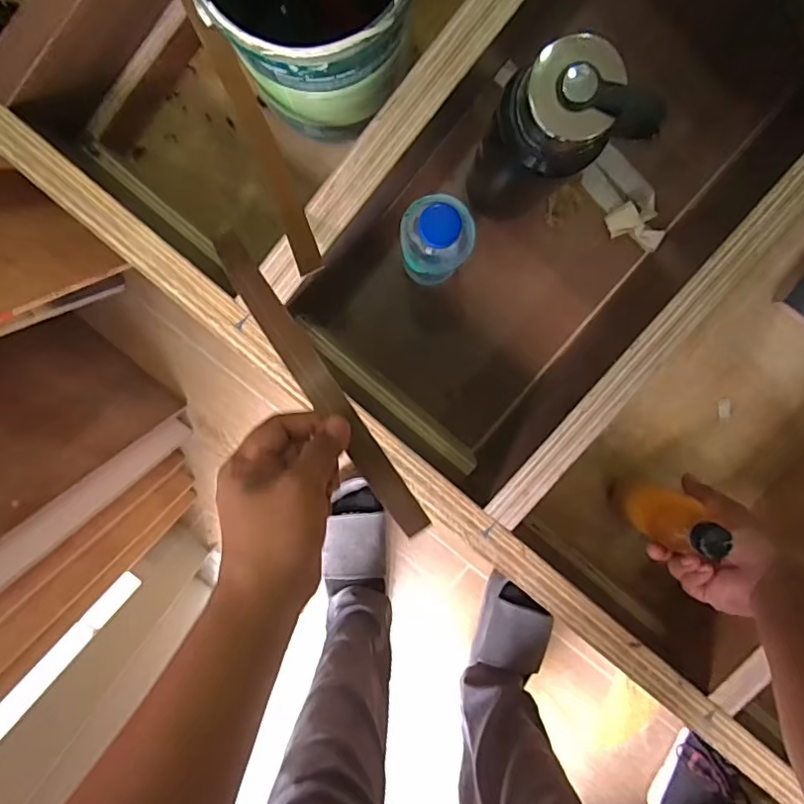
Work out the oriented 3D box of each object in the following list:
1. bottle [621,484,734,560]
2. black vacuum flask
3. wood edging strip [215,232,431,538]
[{"bbox_3d":[0.265,0.116,0.535,0.041,0.118,0.049,-13,100,-12],"label":"bottle"},{"bbox_3d":[0.123,-0.208,0.472,0.092,0.235,0.091,-24,99,4],"label":"black vacuum flask"},{"bbox_3d":[-0.055,-0.008,0.389,0.023,0.038,0.253,-33,97,5],"label":"wood edging strip"}]

